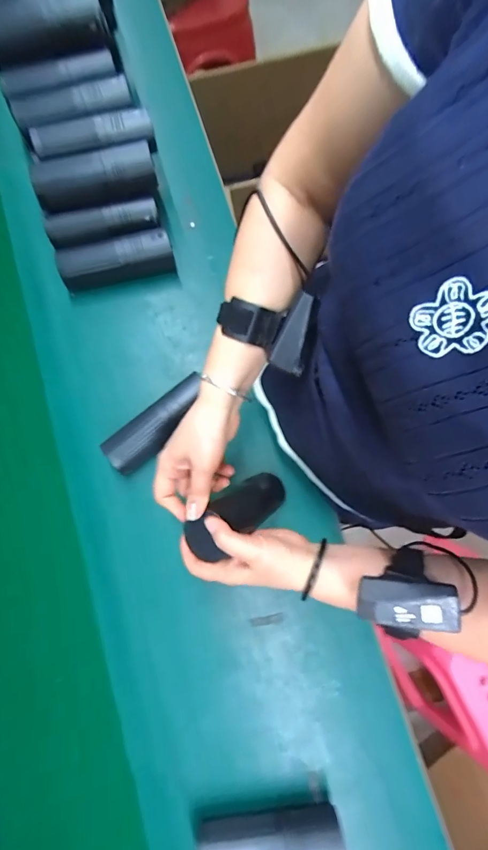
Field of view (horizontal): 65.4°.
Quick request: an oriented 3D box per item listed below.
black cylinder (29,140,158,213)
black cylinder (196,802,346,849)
[{"bbox_3d":[-0.206,-0.346,0.523,0.160,0.048,0.054,-16,80,-4],"label":"black cylinder"},{"bbox_3d":[0.029,0.477,0.438,0.161,0.057,0.042,-5,80,-2],"label":"black cylinder"}]

